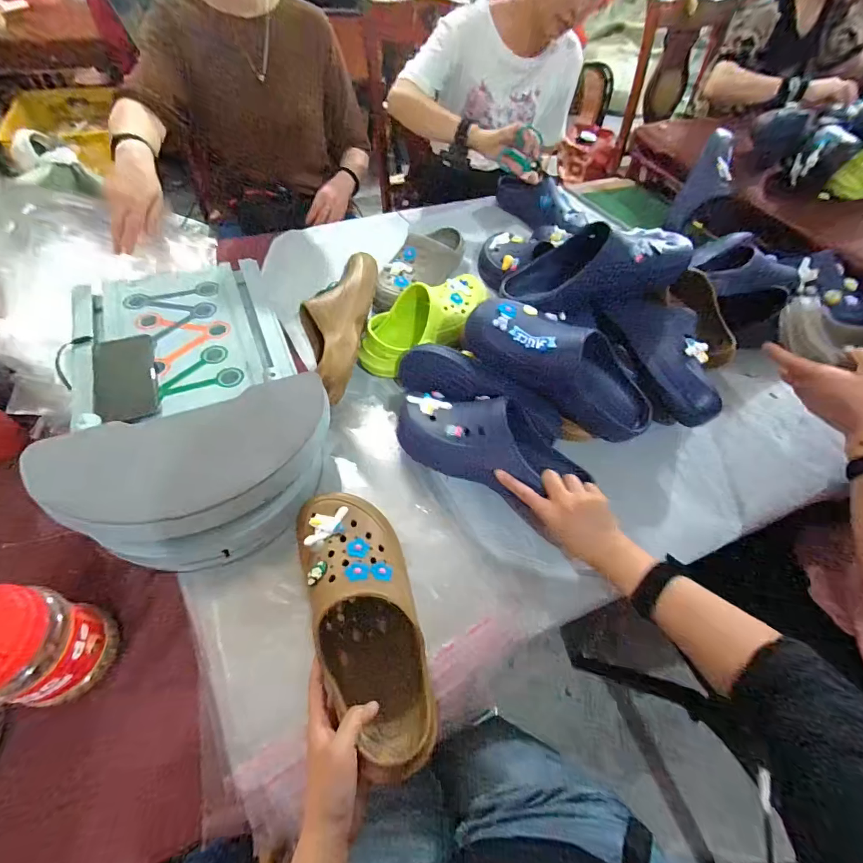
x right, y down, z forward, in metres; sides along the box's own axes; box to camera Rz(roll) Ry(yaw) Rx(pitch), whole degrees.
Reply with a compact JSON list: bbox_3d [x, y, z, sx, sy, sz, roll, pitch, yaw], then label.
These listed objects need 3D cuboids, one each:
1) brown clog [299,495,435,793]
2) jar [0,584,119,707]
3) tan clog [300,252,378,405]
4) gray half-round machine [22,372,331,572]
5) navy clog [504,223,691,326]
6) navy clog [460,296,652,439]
[{"bbox_3d":[-0.071,0.194,0.436,0.105,0.086,0.279,-18,66,-13],"label":"brown clog"},{"bbox_3d":[-0.380,0.201,0.376,0.075,0.138,0.090,11,55,5],"label":"jar"},{"bbox_3d":[-0.161,-0.173,0.666,0.109,0.101,0.262,10,55,4],"label":"tan clog"},{"bbox_3d":[-0.263,0.061,0.497,0.309,0.103,0.171,-21,59,-17],"label":"gray half-round machine"},{"bbox_3d":[0.273,-0.252,0.629,0.282,0.112,0.104,-13,56,-12],"label":"navy clog"},{"bbox_3d":[0.184,-0.099,0.564,0.283,0.105,0.105,32,62,-5],"label":"navy clog"}]

